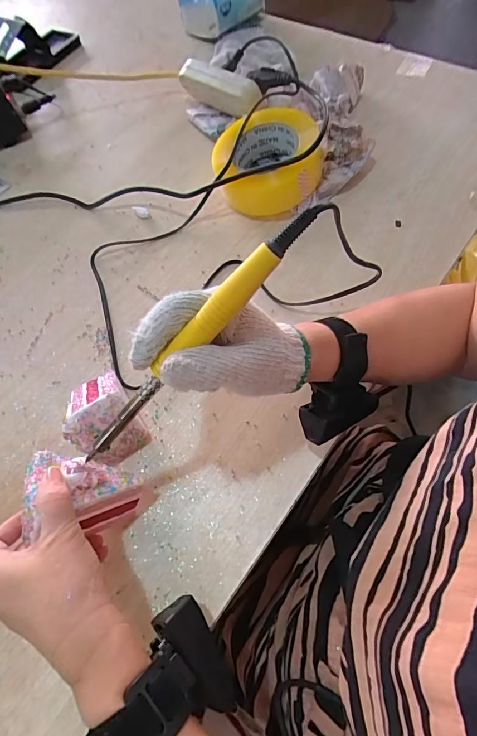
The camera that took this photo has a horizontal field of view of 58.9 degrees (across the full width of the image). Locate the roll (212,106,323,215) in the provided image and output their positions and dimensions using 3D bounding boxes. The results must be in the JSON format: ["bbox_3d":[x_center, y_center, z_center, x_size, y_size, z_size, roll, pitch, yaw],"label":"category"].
[{"bbox_3d":[0.040,-0.264,0.546,0.133,0.071,0.138,-2,62,3],"label":"roll"}]

